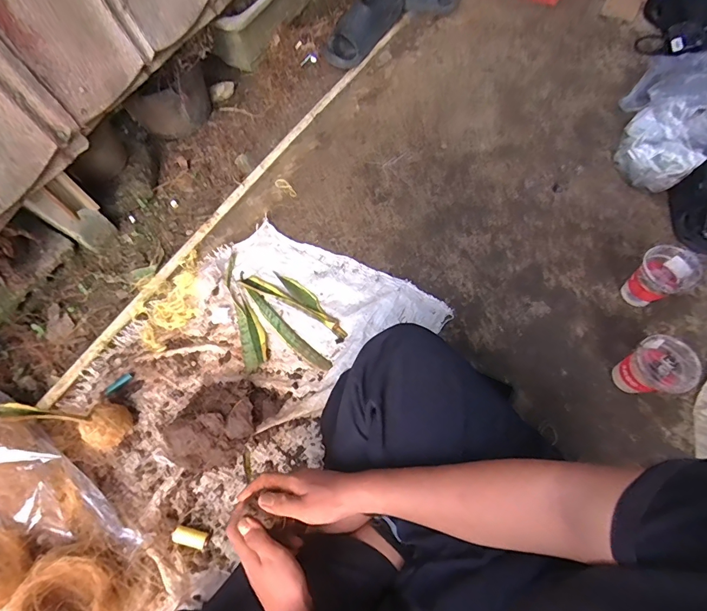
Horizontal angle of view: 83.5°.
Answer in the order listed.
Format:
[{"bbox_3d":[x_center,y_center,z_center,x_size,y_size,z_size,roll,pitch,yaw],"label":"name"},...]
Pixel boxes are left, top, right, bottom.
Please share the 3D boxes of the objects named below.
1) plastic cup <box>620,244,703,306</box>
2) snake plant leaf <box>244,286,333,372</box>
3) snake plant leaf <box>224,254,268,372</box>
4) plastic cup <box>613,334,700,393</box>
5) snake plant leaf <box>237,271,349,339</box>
[{"bbox_3d":[0.577,-0.047,0.767,0.092,0.119,0.087,-1,66,1],"label":"plastic cup"},{"bbox_3d":[-0.139,0.048,0.799,0.245,0.009,0.031,41,73,17],"label":"snake plant leaf"},{"bbox_3d":[-0.226,0.006,0.821,0.048,0.008,0.260,-20,67,-7],"label":"snake plant leaf"},{"bbox_3d":[0.518,0.117,0.700,0.089,0.135,0.091,-1,66,1],"label":"plastic cup"},{"bbox_3d":[-0.120,-0.018,0.830,0.261,0.018,0.061,26,62,17],"label":"snake plant leaf"}]

